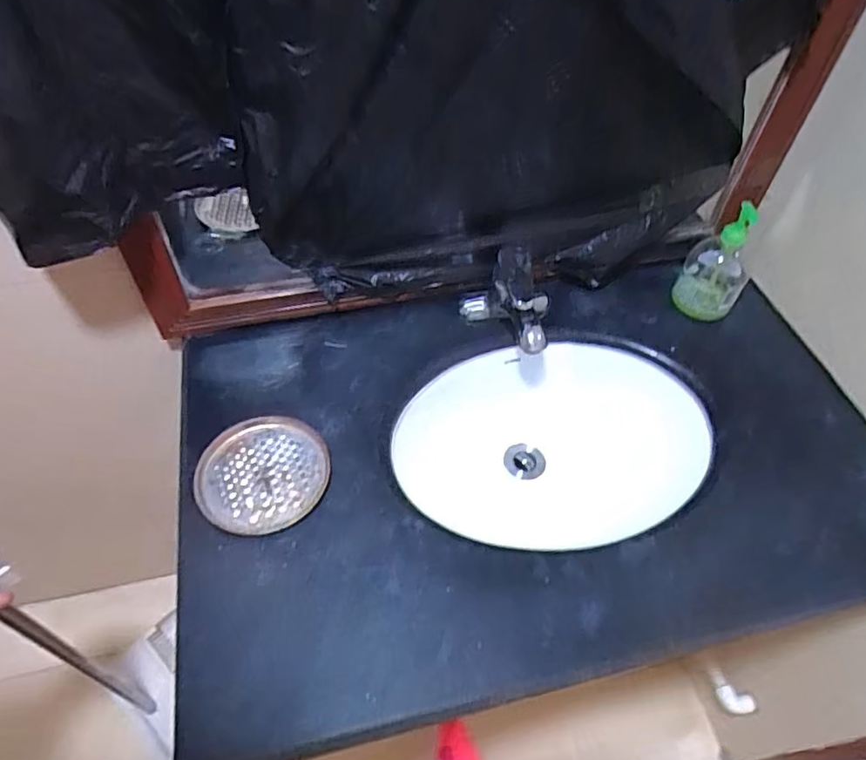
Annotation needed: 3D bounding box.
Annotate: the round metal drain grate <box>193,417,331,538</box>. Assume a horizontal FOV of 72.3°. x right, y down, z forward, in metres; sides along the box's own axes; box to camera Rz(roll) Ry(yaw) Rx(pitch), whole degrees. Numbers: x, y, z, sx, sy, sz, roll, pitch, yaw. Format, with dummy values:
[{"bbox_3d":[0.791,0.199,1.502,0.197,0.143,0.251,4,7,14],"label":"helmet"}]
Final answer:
[{"bbox_3d":[-0.192,0.106,0.669,0.140,0.013,0.139,0,54,-1],"label":"round metal drain grate"}]

